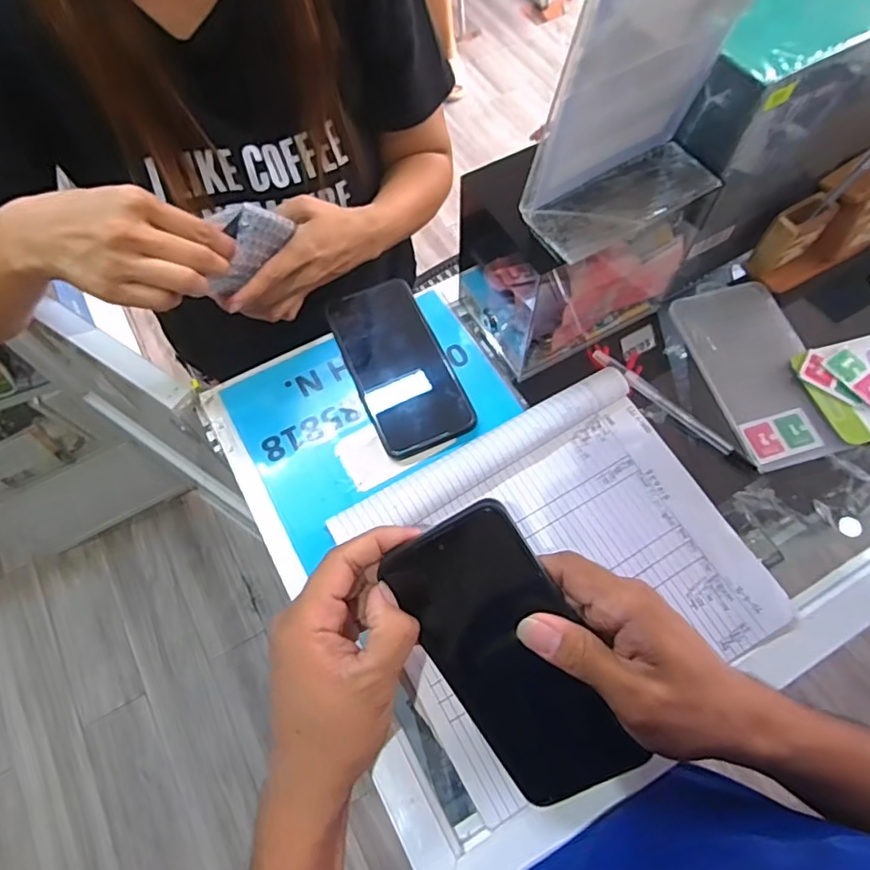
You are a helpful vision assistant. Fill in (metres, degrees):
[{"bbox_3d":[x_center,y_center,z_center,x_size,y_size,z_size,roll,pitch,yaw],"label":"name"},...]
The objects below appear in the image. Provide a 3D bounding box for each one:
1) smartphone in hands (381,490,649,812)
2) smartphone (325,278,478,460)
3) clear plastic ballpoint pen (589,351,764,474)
[{"bbox_3d":[0.045,0.123,0.317,0.079,0.006,0.169,-33,93,11],"label":"smartphone in hands"},{"bbox_3d":[-0.032,-0.063,0.490,0.079,0.015,0.167,-22,66,-8],"label":"smartphone"},{"bbox_3d":[0.193,-0.023,0.466,0.153,0.009,0.009,41,73,19],"label":"clear plastic ballpoint pen"}]

